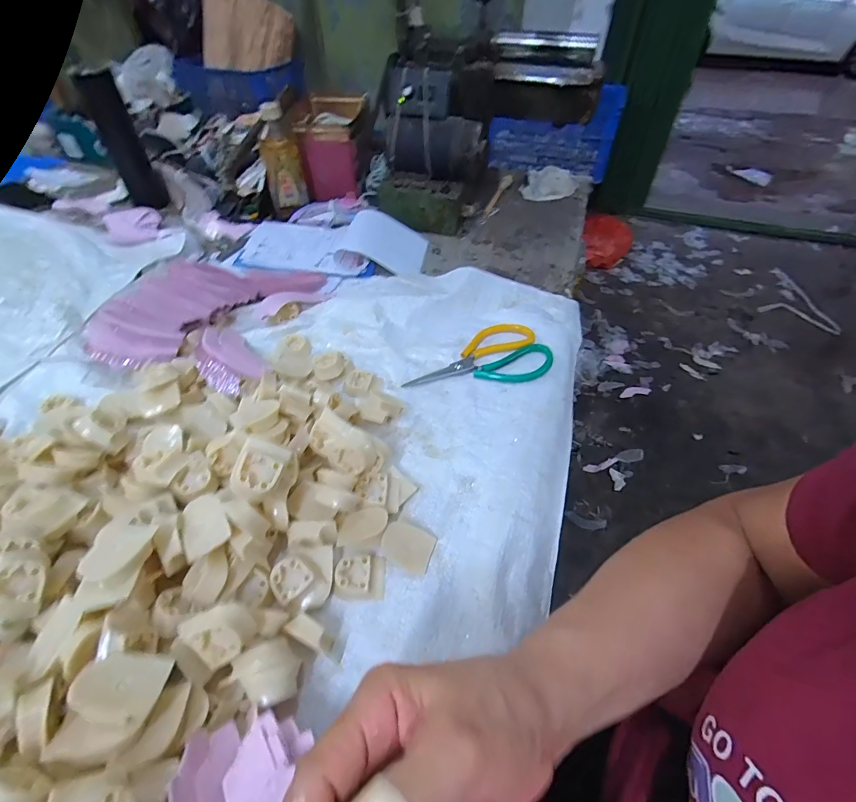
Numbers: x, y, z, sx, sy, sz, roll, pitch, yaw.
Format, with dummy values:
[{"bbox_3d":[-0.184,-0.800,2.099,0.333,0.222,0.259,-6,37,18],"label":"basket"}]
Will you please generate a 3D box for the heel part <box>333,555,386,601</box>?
[{"bbox_3d":[-0.058,0.151,0.365,0.042,0.015,0.037,1,47,0],"label":"heel part"}]

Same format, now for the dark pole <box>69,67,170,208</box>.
[{"bbox_3d":[-0.549,-0.463,0.765,0.058,0.194,0.045,12,48,8],"label":"dark pole"}]

